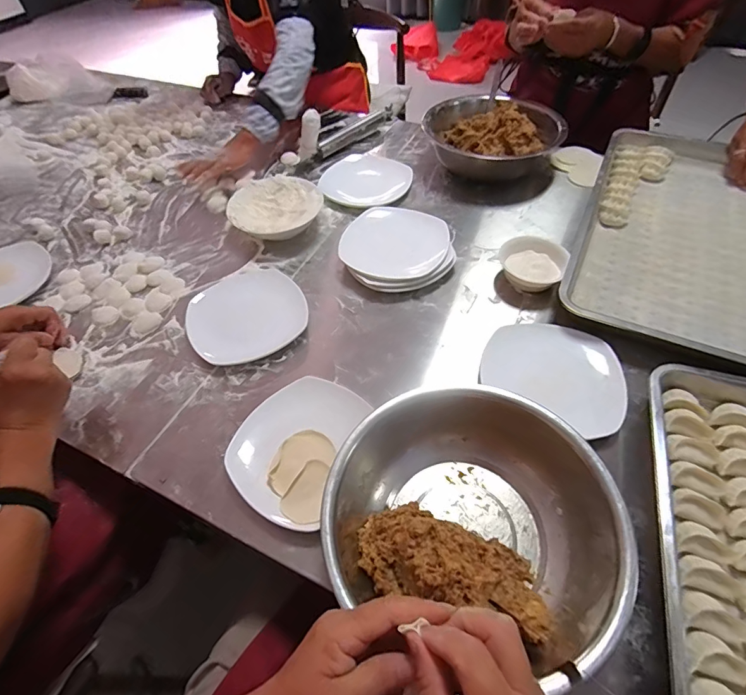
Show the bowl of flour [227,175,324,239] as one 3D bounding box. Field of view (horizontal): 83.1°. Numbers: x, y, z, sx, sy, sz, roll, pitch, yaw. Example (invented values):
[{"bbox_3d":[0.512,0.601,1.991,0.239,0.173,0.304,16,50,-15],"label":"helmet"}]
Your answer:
[{"bbox_3d":[-0.178,-0.254,0.795,0.166,0.059,0.179,-2,52,2],"label":"bowl of flour"}]

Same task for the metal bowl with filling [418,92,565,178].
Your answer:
[{"bbox_3d":[0.248,-0.447,0.901,0.237,0.096,0.233,-15,53,-8],"label":"metal bowl with filling"}]

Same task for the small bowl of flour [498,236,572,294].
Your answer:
[{"bbox_3d":[0.257,-0.134,0.687,0.101,0.048,0.084,16,55,15],"label":"small bowl of flour"}]

